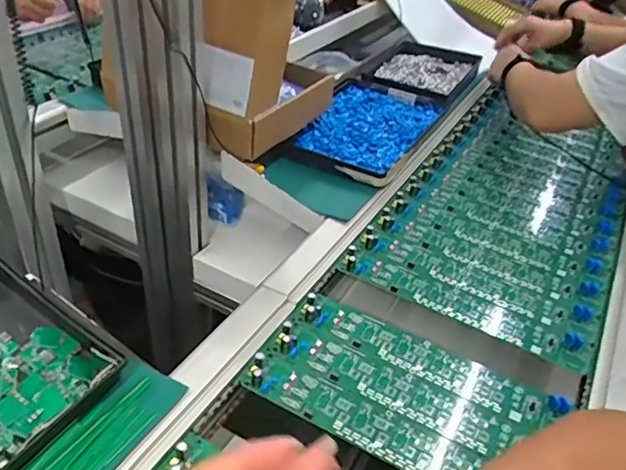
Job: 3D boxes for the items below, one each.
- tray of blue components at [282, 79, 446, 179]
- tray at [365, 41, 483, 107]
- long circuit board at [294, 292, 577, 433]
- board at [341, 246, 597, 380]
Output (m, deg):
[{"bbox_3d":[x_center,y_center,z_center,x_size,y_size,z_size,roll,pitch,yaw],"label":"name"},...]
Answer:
[{"bbox_3d":[0.085,-0.171,0.901,0.176,0.025,0.301,17,38,16],"label":"tray of blue components"},{"bbox_3d":[0.211,-0.324,1.100,0.182,0.027,0.266,19,39,19],"label":"tray"},{"bbox_3d":[0.106,0.117,0.547,0.259,0.014,0.046,22,40,22],"label":"long circuit board"},{"bbox_3d":[0.160,0.075,0.621,0.273,0.017,0.041,21,40,21],"label":"board"}]

